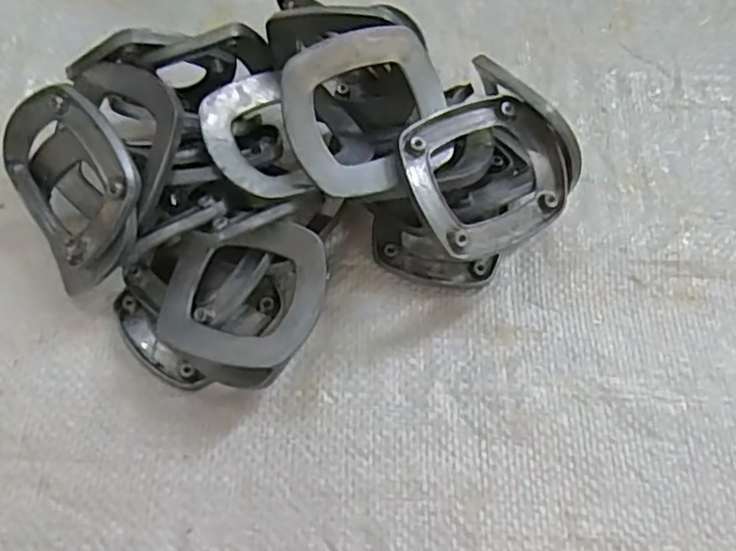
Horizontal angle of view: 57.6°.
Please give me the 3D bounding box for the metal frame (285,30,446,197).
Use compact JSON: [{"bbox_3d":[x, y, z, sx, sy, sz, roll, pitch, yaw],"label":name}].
[{"bbox_3d":[0.000,-0.061,0.249,0.060,0.005,0.058,-16,94,-14],"label":"metal frame"}]

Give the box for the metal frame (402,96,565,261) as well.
[{"bbox_3d":[0.044,-0.039,0.249,0.059,0.008,0.059,-32,87,-16],"label":"metal frame"}]

